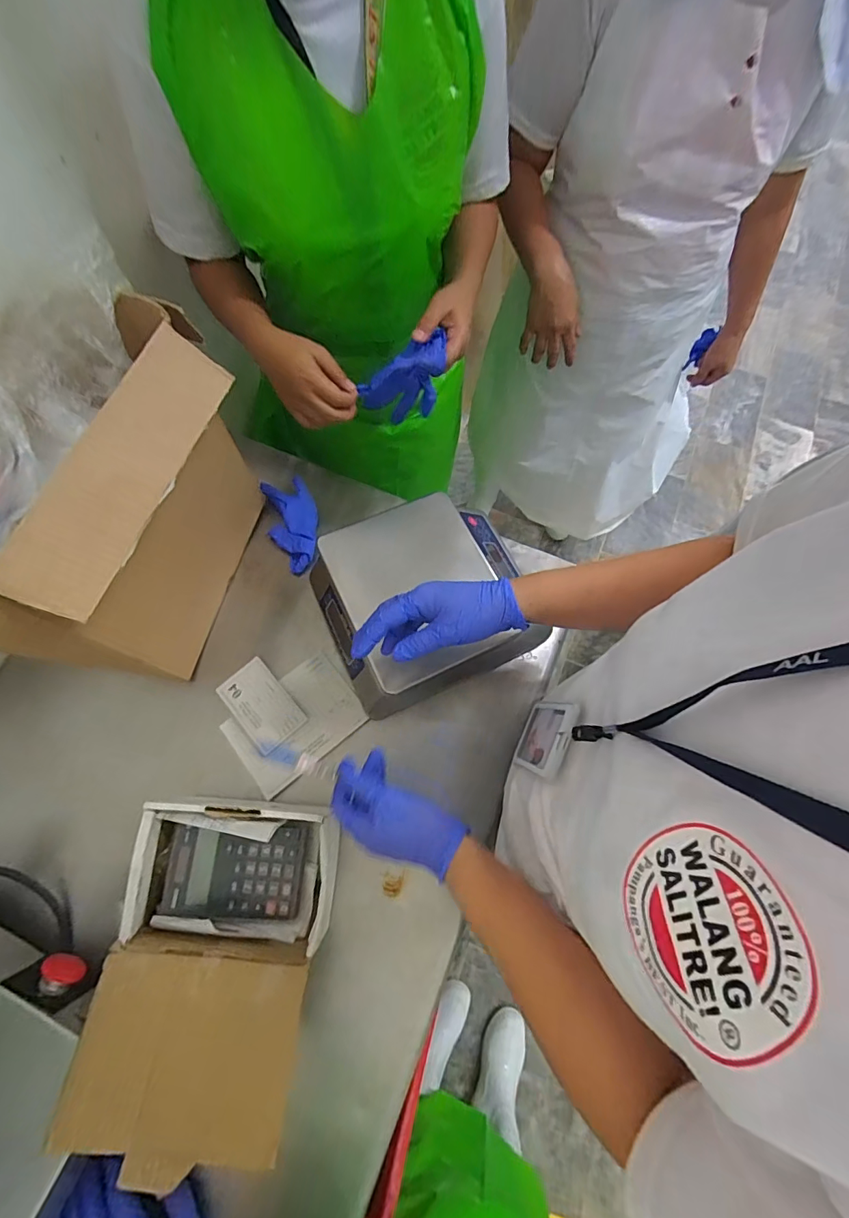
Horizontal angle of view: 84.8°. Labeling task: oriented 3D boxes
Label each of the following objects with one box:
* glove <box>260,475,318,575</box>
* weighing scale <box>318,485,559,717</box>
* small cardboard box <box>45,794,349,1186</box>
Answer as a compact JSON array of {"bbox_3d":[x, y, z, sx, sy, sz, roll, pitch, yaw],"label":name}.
[{"bbox_3d":[-0.198,-0.130,0.710,0.073,0.024,0.154,-16,71,-6],"label":"glove"},{"bbox_3d":[0.004,-0.013,0.621,0.267,0.114,0.234,-17,71,-7],"label":"weighing scale"},{"bbox_3d":[-0.205,0.348,0.473,0.208,0.082,0.272,2,70,0],"label":"small cardboard box"}]

